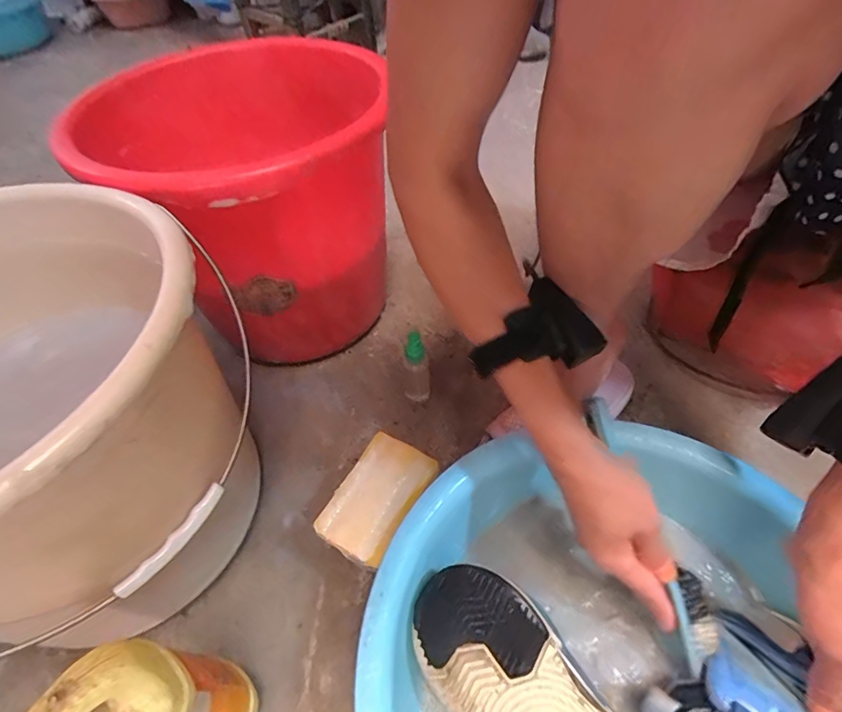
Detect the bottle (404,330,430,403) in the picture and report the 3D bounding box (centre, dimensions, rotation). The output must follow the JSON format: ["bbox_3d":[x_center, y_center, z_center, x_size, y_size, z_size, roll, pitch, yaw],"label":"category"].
[{"bbox_3d":[-0.006,0.012,0.557,0.029,0.109,0.041,-4,51,1],"label":"bottle"}]

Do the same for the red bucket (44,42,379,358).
[{"bbox_3d":[-0.201,-0.172,0.588,0.290,0.307,0.339,-33,56,-21],"label":"red bucket"}]

